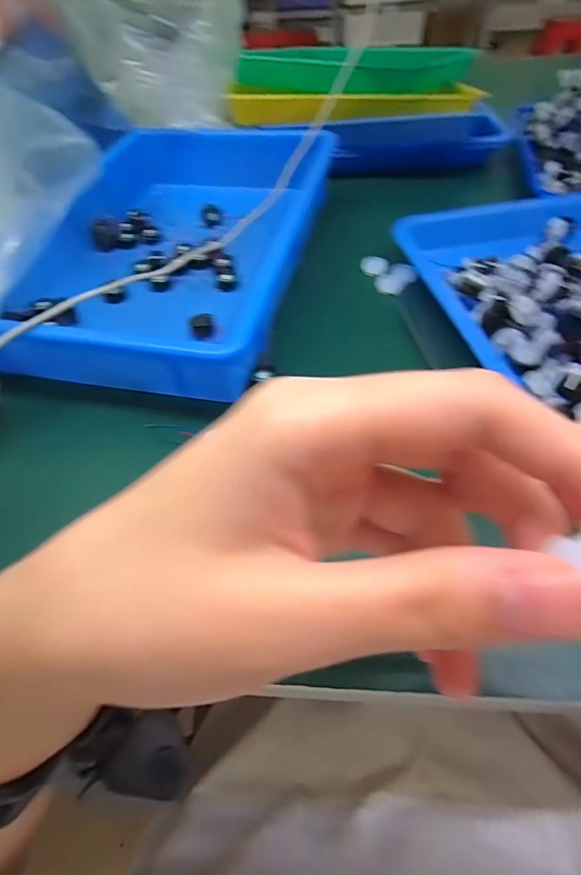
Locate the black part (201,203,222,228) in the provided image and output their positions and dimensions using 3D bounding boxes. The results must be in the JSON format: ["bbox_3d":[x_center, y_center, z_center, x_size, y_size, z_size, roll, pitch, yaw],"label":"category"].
[{"bbox_3d":[-0.084,-0.239,0.473,0.021,0.015,0.022,-9,50,-3],"label":"black part"}]

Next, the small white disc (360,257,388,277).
[{"bbox_3d":[0.081,-0.165,0.423,0.026,0.004,0.029,10,52,13],"label":"small white disc"}]

